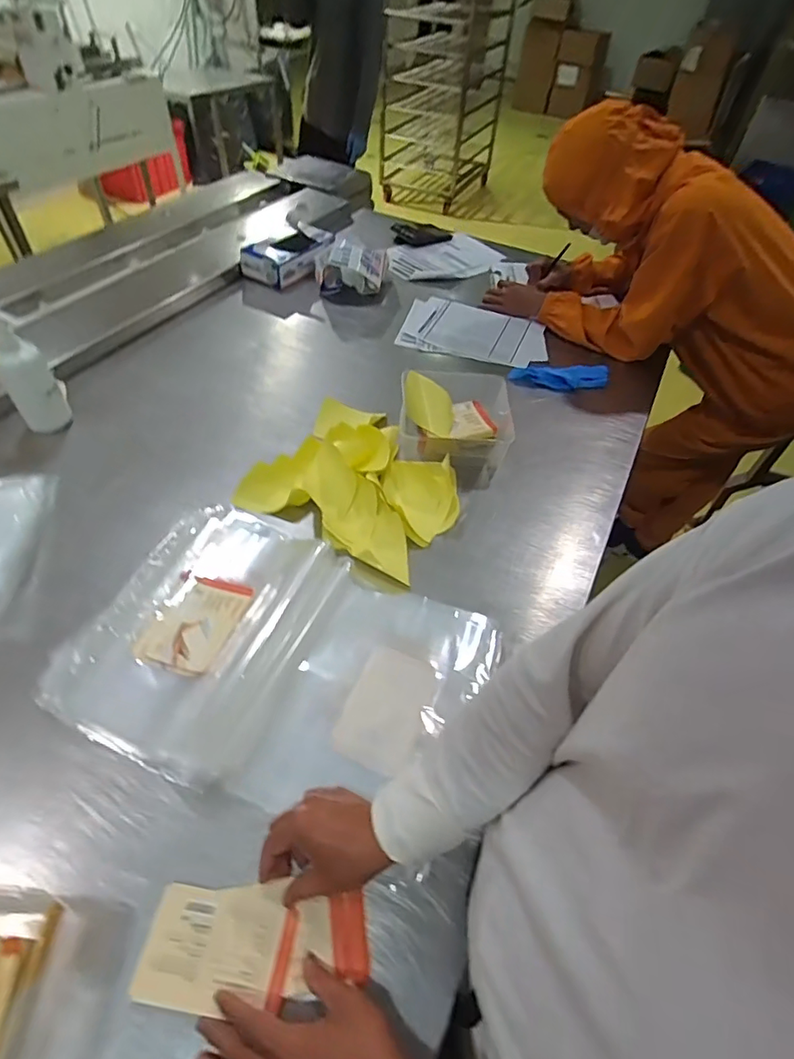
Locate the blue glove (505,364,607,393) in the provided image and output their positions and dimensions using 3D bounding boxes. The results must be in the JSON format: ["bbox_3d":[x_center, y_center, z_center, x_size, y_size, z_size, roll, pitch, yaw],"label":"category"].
[{"bbox_3d":[0.340,-0.315,1.072,0.202,0.028,0.066,0,50,-5],"label":"blue glove"}]

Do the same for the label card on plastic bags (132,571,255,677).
[{"bbox_3d":[-0.259,0.117,0.660,0.100,0.009,0.134,16,50,7],"label":"label card on plastic bags"}]

